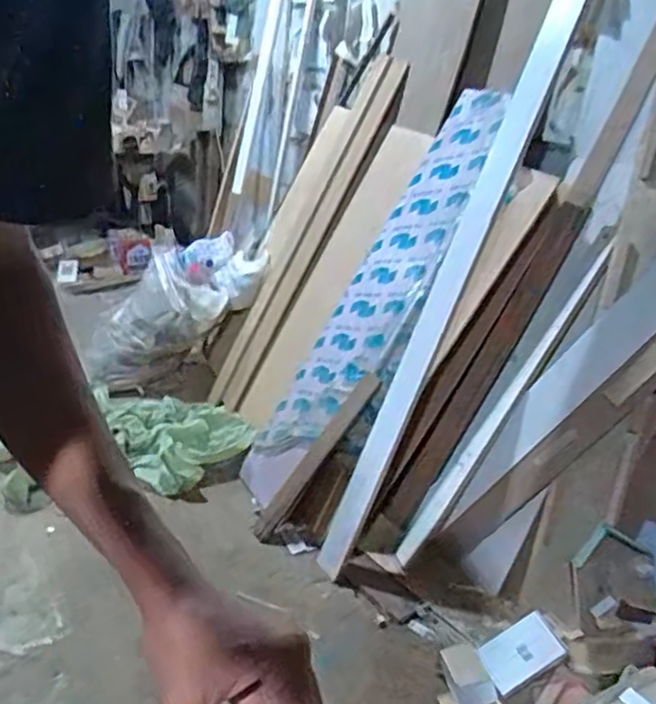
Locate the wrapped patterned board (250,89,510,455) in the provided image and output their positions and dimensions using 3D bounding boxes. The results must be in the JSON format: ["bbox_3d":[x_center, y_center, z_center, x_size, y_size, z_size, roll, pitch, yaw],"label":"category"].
[{"bbox_3d":[0.170,-0.199,1.890,0.046,1.218,0.338,20,17,-36],"label":"wrapped patterned board"}]

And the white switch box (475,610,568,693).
[{"bbox_3d":[0.433,0.678,1.444,0.107,0.177,0.034,54,18,24],"label":"white switch box"}]

